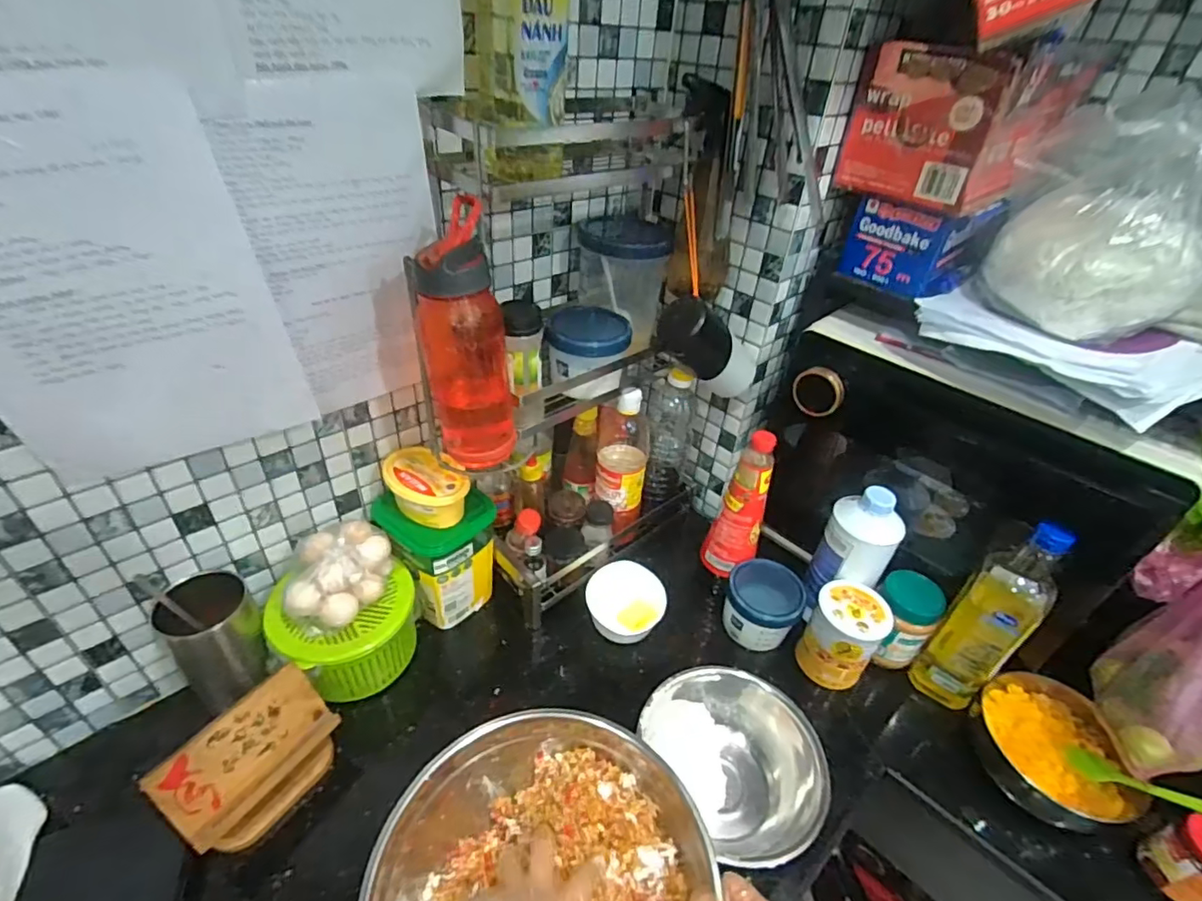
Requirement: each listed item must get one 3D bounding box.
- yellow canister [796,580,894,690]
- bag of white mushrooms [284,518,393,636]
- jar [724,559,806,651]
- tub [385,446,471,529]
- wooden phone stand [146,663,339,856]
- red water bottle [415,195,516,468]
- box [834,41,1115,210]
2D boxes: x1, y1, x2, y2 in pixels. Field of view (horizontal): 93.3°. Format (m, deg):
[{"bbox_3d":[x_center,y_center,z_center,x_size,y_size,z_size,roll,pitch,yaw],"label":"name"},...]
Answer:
[{"bbox_3d":[0.307,0.238,0.726,0.081,0.120,0.078,3,38,-3],"label":"yellow canister"},{"bbox_3d":[-0.294,0.143,0.645,0.108,0.088,0.101,-6,39,-15],"label":"bag of white mushrooms"},{"bbox_3d":[0.219,0.210,0.766,0.104,0.087,0.085,21,40,20],"label":"jar"},{"bbox_3d":[-0.213,0.042,0.688,0.078,0.056,0.112,-26,47,-34],"label":"tub"},{"bbox_3d":[-0.336,0.305,0.556,0.061,0.107,0.143,24,41,23],"label":"wooden phone stand"},{"bbox_3d":[-0.129,-0.097,0.548,0.081,0.229,0.073,-4,38,-11],"label":"red water bottle"},{"bbox_3d":[0.439,-0.387,0.669,0.310,0.141,0.148,-26,47,-34],"label":"box"}]

